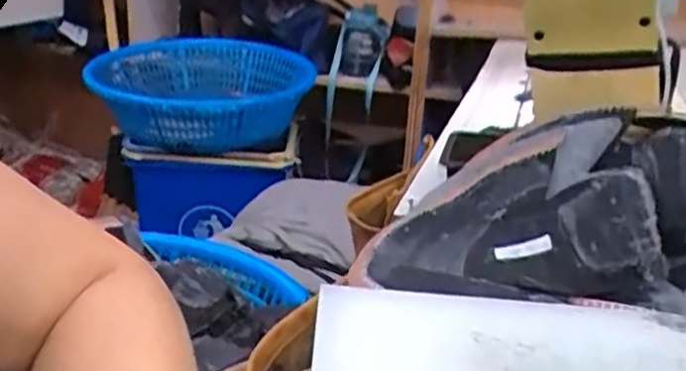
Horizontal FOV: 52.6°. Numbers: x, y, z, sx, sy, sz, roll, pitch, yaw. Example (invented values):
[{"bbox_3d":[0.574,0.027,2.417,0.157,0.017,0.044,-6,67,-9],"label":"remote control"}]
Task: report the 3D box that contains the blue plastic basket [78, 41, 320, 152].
[{"bbox_3d":[-0.427,-0.258,1.890,0.680,0.177,0.539,13,24,23],"label":"blue plastic basket"}]

